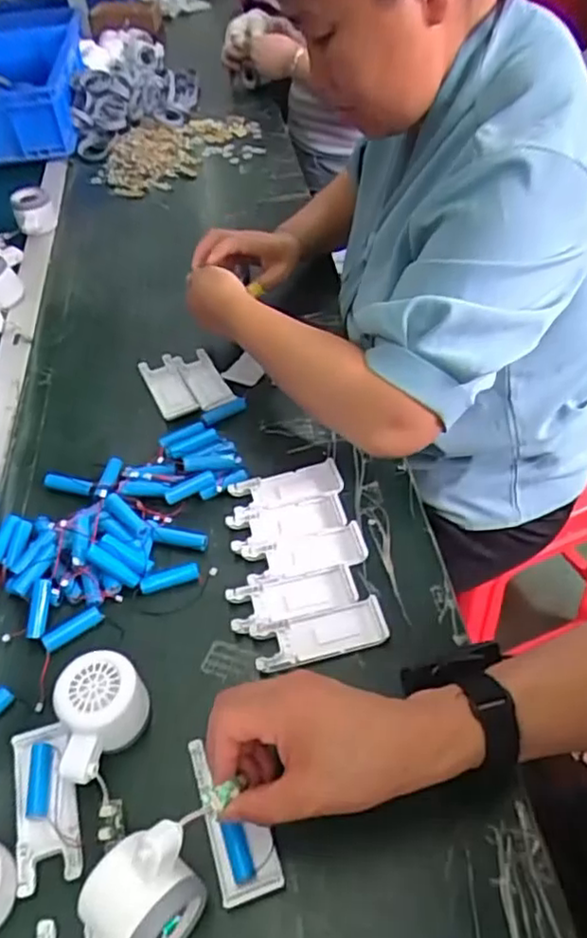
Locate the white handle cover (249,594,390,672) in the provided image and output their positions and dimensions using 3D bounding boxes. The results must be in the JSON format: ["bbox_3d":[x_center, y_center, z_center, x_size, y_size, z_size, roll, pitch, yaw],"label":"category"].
[{"bbox_3d":[0.021,0.129,0.521,0.103,0.008,0.041,-12,48,-4],"label":"white handle cover"}]

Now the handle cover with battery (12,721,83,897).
[{"bbox_3d":[-0.167,0.222,0.446,0.041,0.018,0.103,-17,49,-9],"label":"handle cover with battery"}]

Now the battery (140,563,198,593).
[{"bbox_3d":[-0.105,0.093,0.562,0.049,0.012,0.014,-19,49,-10],"label":"battery"}]

